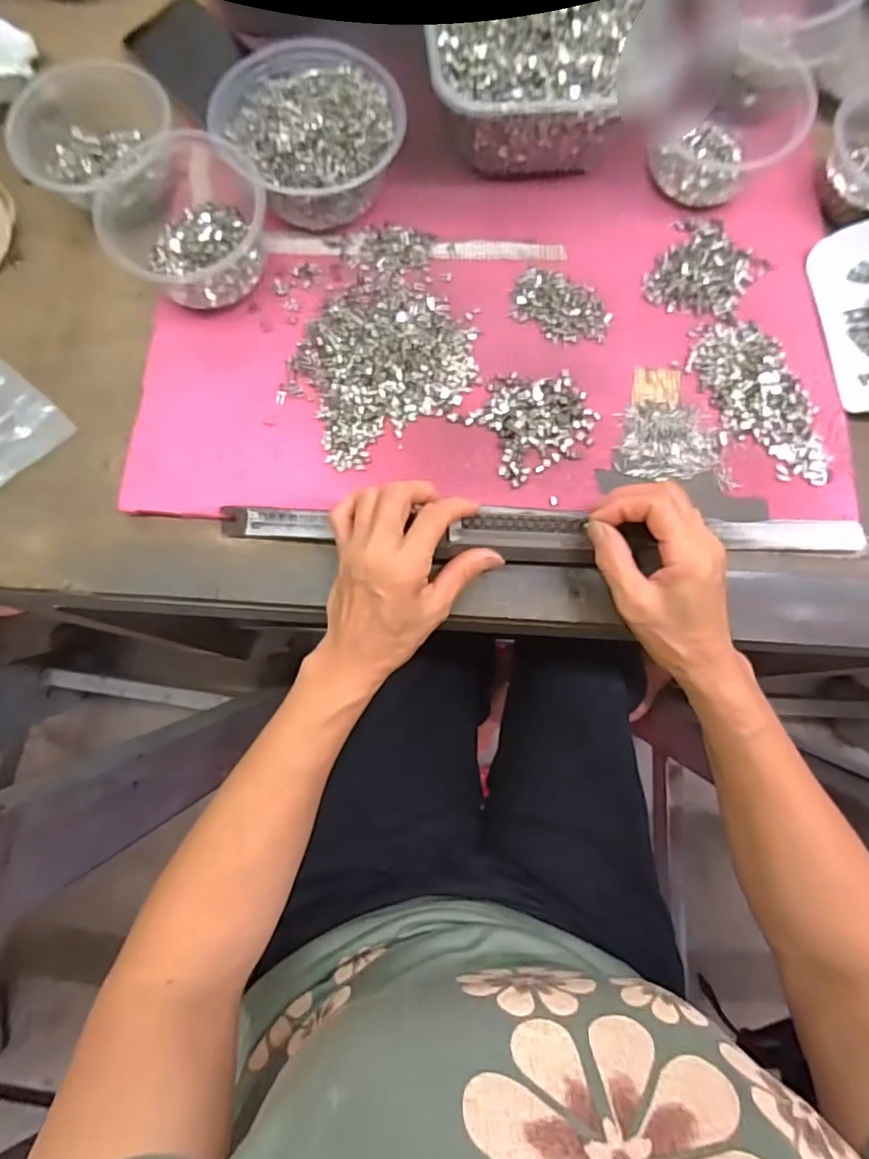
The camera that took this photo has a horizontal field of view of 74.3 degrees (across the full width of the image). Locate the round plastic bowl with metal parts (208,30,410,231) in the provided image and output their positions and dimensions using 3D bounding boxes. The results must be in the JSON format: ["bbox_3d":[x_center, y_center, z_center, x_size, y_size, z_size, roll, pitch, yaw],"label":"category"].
[{"bbox_3d":[-0.093,-0.342,0.438,0.123,0.059,0.141,-38,82,-8],"label":"round plastic bowl with metal parts"}]

